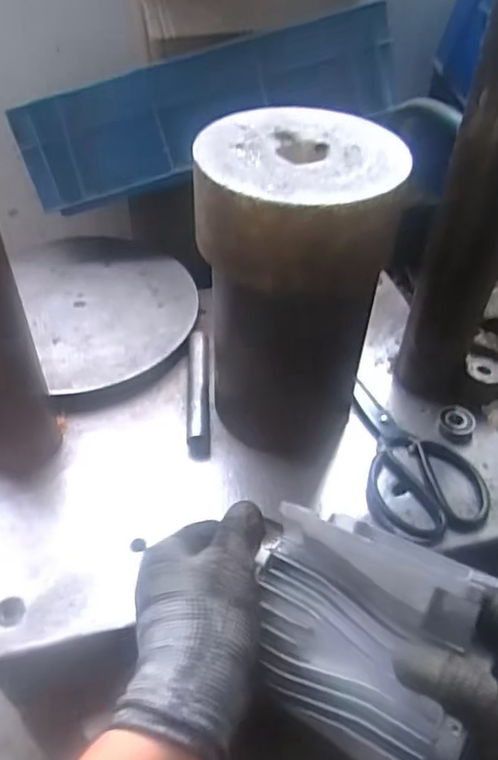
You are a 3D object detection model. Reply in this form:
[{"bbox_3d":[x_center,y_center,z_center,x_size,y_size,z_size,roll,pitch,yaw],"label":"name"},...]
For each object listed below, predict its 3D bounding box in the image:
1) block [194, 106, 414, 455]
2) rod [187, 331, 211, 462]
[{"bbox_3d":[0.033,-0.067,0.500,0.141,0.248,0.135,2,45,0],"label":"block"},{"bbox_3d":[-0.050,0.011,0.594,0.021,0.031,0.144,-2,45,-4],"label":"rod"}]

